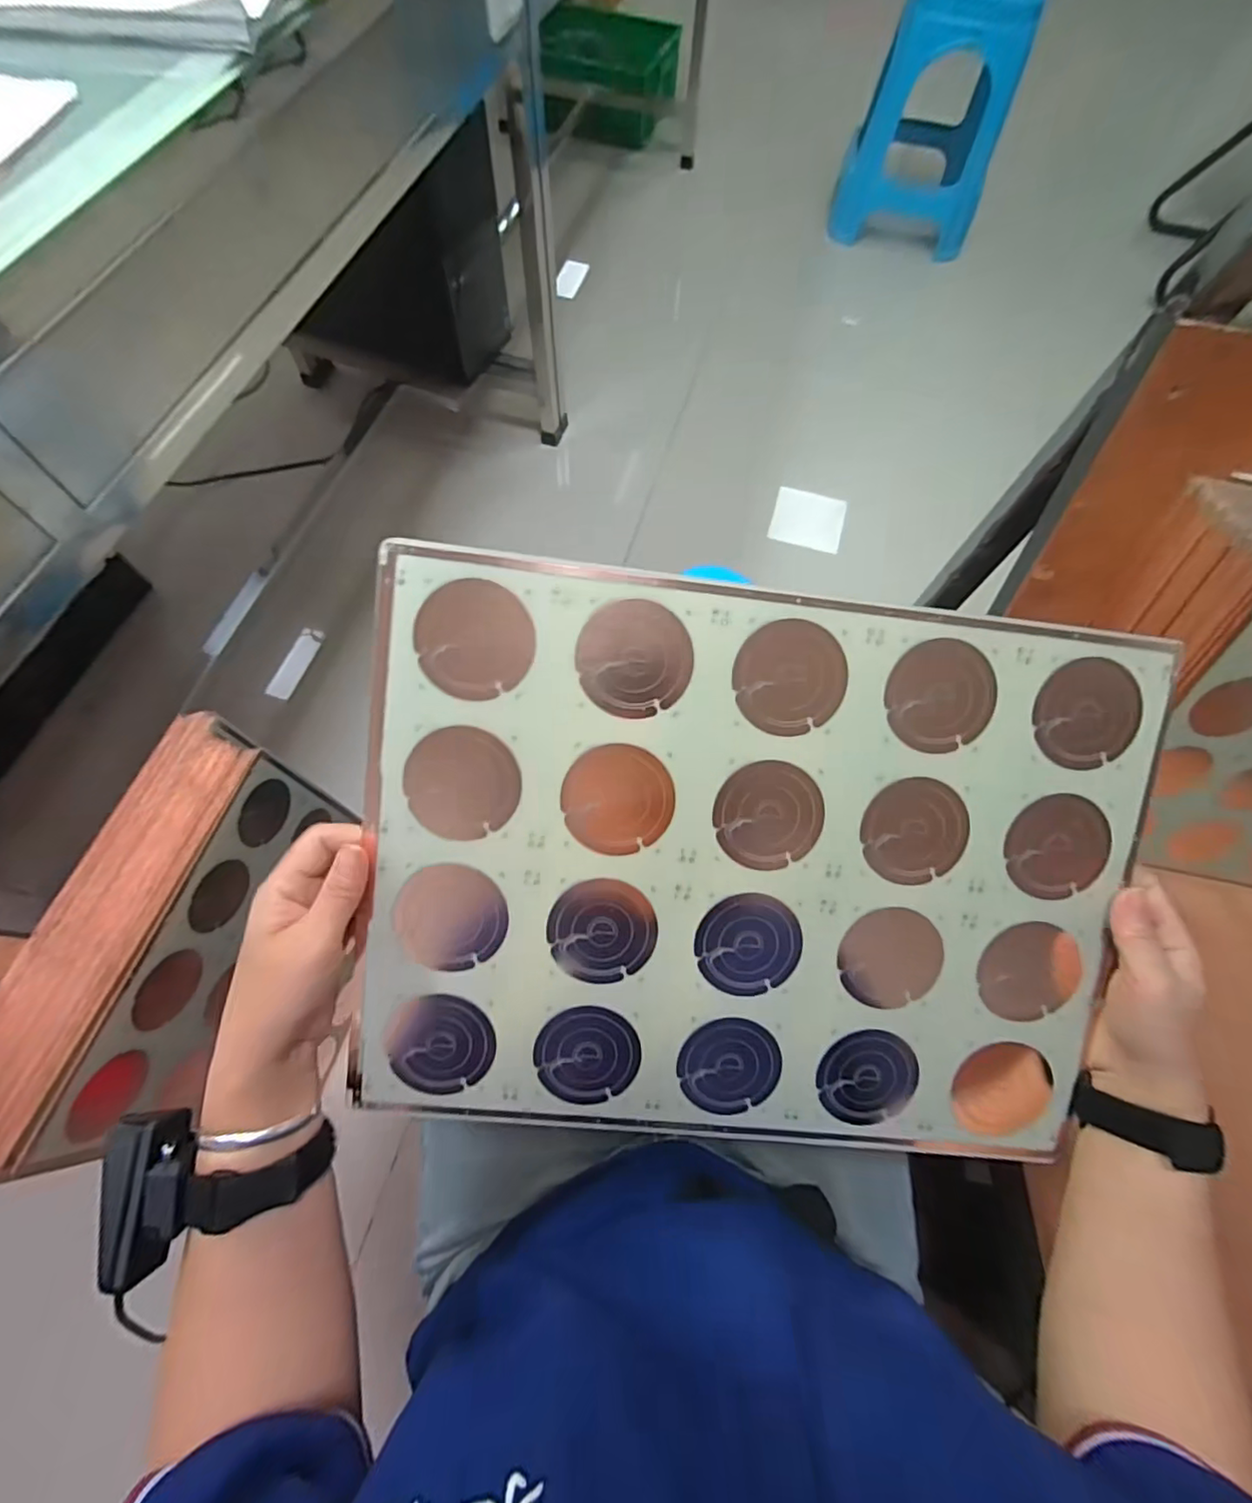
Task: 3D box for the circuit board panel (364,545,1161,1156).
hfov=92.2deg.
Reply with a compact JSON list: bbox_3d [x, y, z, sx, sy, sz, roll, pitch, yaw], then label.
[{"bbox_3d":[0.072,0.075,0.354,0.433,0.009,0.328,7,98,-3],"label":"circuit board panel"}]

